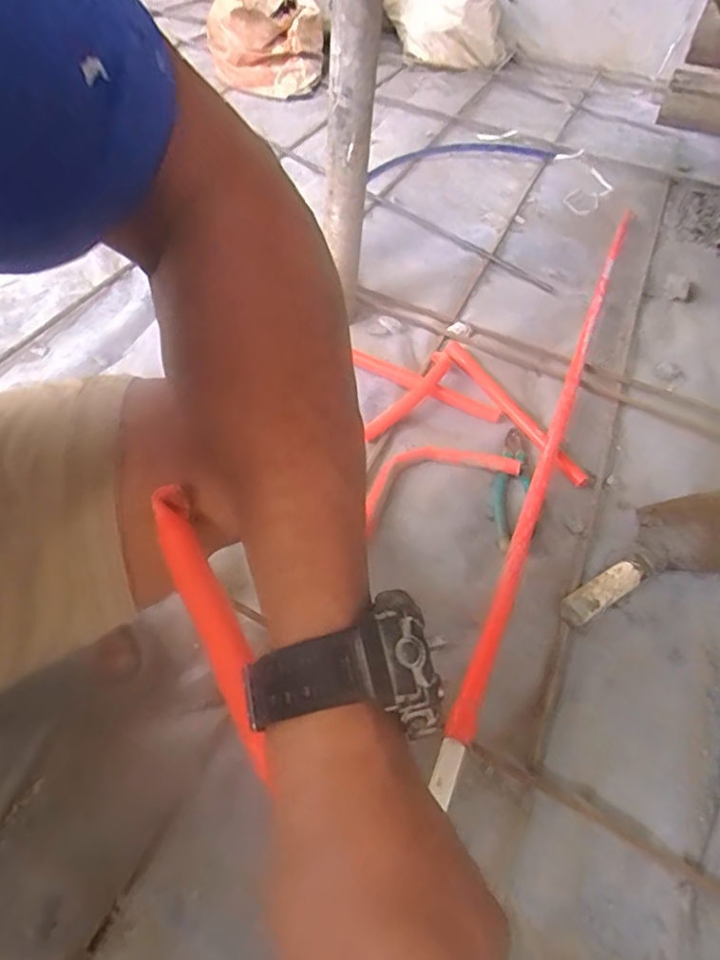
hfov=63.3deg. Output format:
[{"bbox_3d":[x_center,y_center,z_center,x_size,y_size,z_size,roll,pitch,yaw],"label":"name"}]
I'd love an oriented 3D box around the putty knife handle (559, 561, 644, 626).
[{"bbox_3d":[0.274,0.127,0.664,0.107,0.023,0.035,-24,57,-23],"label":"putty knife handle"}]

